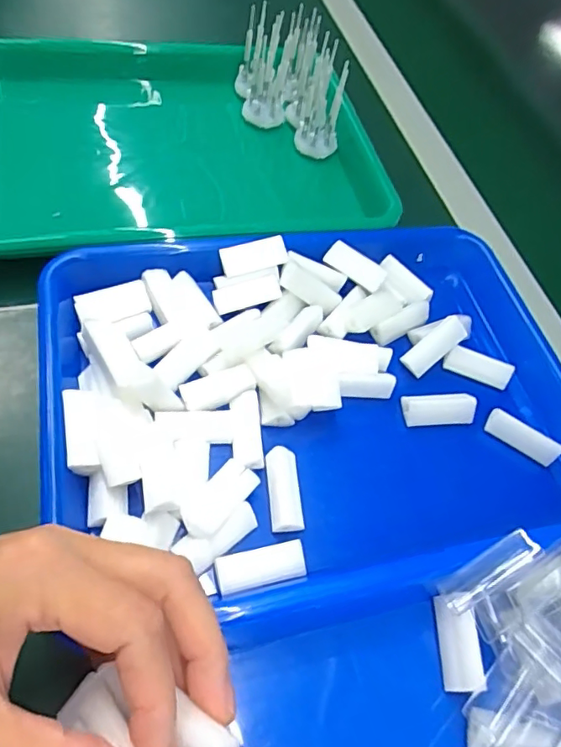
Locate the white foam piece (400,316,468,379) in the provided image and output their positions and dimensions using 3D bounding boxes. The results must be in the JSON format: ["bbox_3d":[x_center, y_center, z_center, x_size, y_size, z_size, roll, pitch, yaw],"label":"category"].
[{"bbox_3d":[0.106,-0.018,0.368,0.046,0.010,0.018,-42,66,4],"label":"white foam piece"}]

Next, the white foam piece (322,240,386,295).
[{"bbox_3d":[0.055,-0.079,0.389,0.044,0.008,0.023,38,59,13],"label":"white foam piece"}]

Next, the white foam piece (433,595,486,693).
[{"bbox_3d":[0.091,0.137,0.273,0.015,0.018,0.043,4,58,-8],"label":"white foam piece"}]

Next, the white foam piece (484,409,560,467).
[{"bbox_3d":[0.157,0.041,0.347,0.047,0.014,0.013,35,59,11],"label":"white foam piece"}]

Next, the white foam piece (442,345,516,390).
[{"bbox_3d":[0.138,-0.005,0.372,0.046,0.009,0.017,25,57,5],"label":"white foam piece"}]

